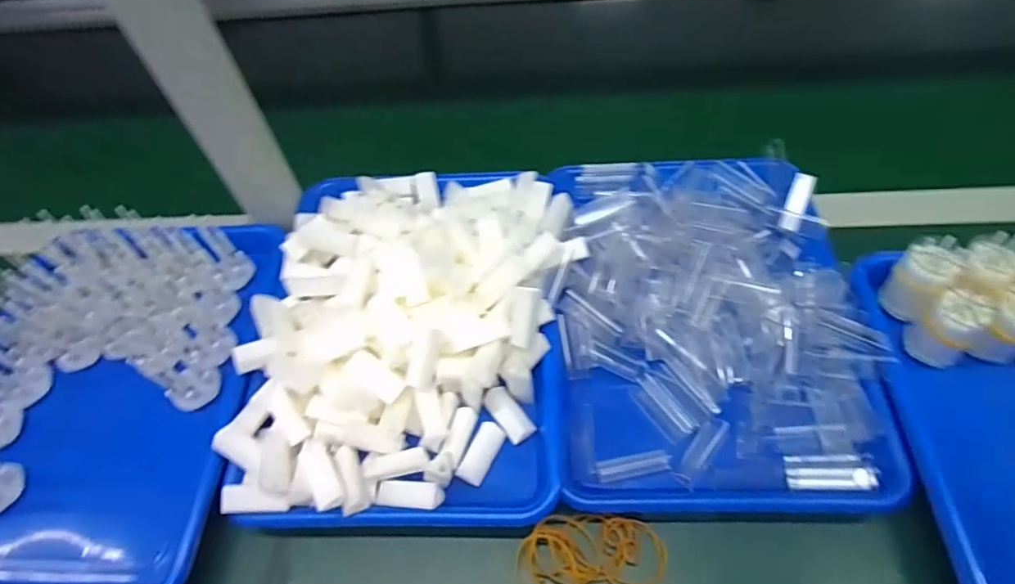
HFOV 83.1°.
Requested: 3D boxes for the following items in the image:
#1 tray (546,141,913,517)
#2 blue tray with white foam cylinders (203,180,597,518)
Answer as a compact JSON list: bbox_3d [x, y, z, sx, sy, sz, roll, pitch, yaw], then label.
[{"bbox_3d":[0.160,0.010,0.465,0.239,0.050,0.316,-1,56,4],"label":"tray"},{"bbox_3d":[-0.077,0.018,0.469,0.259,0.068,0.320,-2,56,4],"label":"blue tray with white foam cylinders"}]

